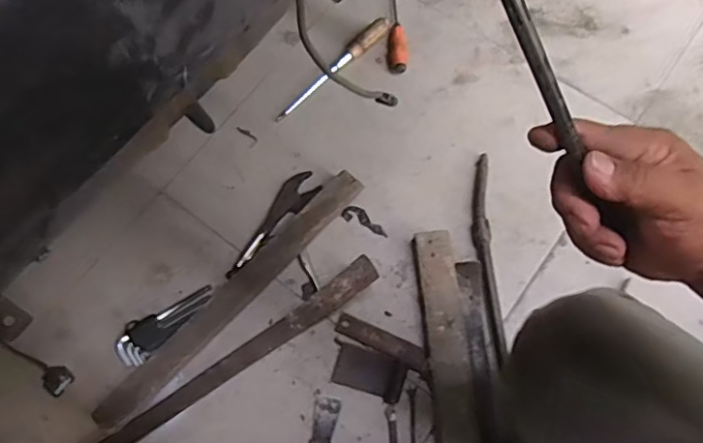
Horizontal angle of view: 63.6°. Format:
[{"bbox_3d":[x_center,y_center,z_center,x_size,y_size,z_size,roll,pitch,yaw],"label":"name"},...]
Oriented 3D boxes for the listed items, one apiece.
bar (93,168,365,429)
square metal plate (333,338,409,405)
[{"bbox_3d":[-0.186,0.118,0.910,0.055,0.033,0.544,42,78,14],"label":"bar"},{"bbox_3d":[0.025,0.233,0.877,0.114,0.008,0.062,21,74,9],"label":"square metal plate"}]

